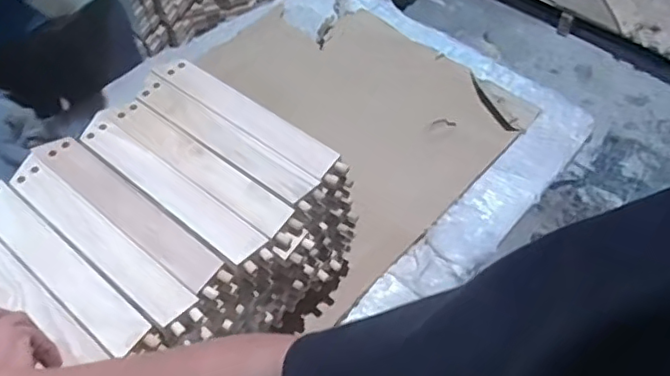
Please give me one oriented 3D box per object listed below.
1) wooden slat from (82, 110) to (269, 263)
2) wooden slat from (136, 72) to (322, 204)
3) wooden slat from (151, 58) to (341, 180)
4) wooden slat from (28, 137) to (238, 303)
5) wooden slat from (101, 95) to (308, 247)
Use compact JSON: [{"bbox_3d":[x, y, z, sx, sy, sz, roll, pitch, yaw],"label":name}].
[{"bbox_3d":[-0.193,-0.006,0.671,0.279,0.014,0.044,34,61,22],"label":"wooden slat"},{"bbox_3d":[-0.139,-0.065,0.714,0.278,0.015,0.043,34,61,22],"label":"wooden slat"},{"bbox_3d":[-0.115,-0.094,0.733,0.279,0.014,0.043,34,61,22],"label":"wooden slat"},{"bbox_3d":[-0.225,0.023,0.650,0.281,0.010,0.045,34,61,22],"label":"wooden slat"},{"bbox_3d":[-0.159,-0.030,0.689,0.290,0.013,0.045,34,61,22],"label":"wooden slat"}]

